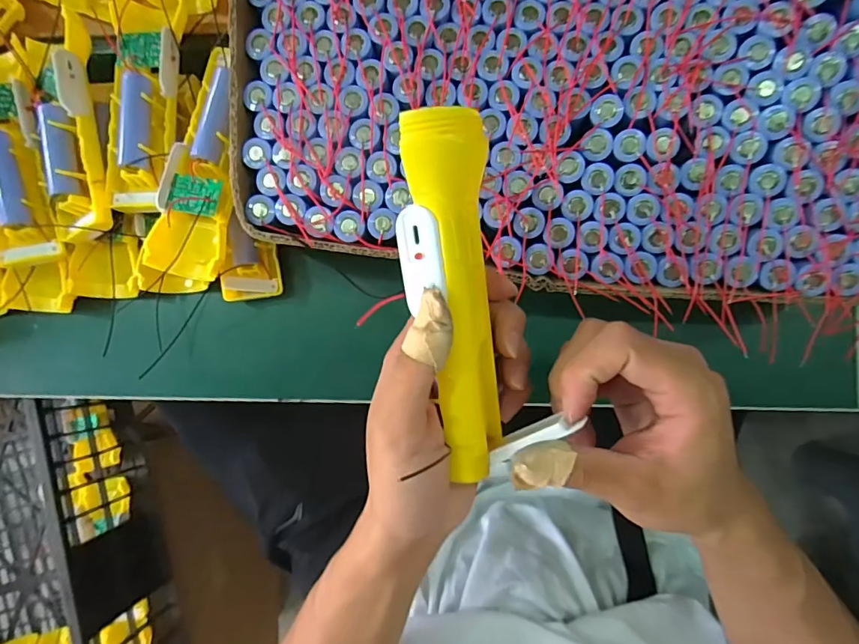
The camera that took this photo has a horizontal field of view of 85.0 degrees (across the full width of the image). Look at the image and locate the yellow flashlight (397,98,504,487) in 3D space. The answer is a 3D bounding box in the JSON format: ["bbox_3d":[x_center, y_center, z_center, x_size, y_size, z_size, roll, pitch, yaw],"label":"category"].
[{"bbox_3d":[0.011,-0.010,0.212,0.040,0.027,0.158,-6,101,3],"label":"yellow flashlight"}]

